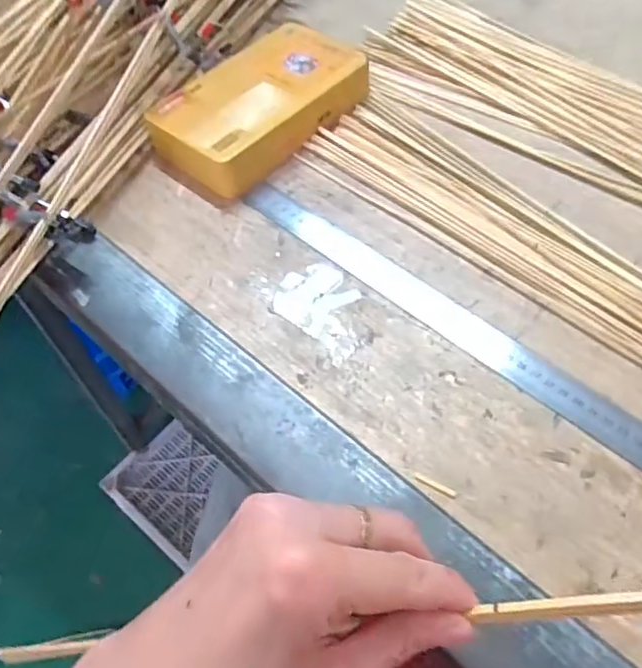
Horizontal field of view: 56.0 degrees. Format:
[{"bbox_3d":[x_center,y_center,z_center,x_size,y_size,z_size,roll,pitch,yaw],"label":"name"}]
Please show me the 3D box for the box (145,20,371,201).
[{"bbox_3d":[-0.053,-0.204,0.536,0.112,0.042,0.191,36,66,26],"label":"box"}]

